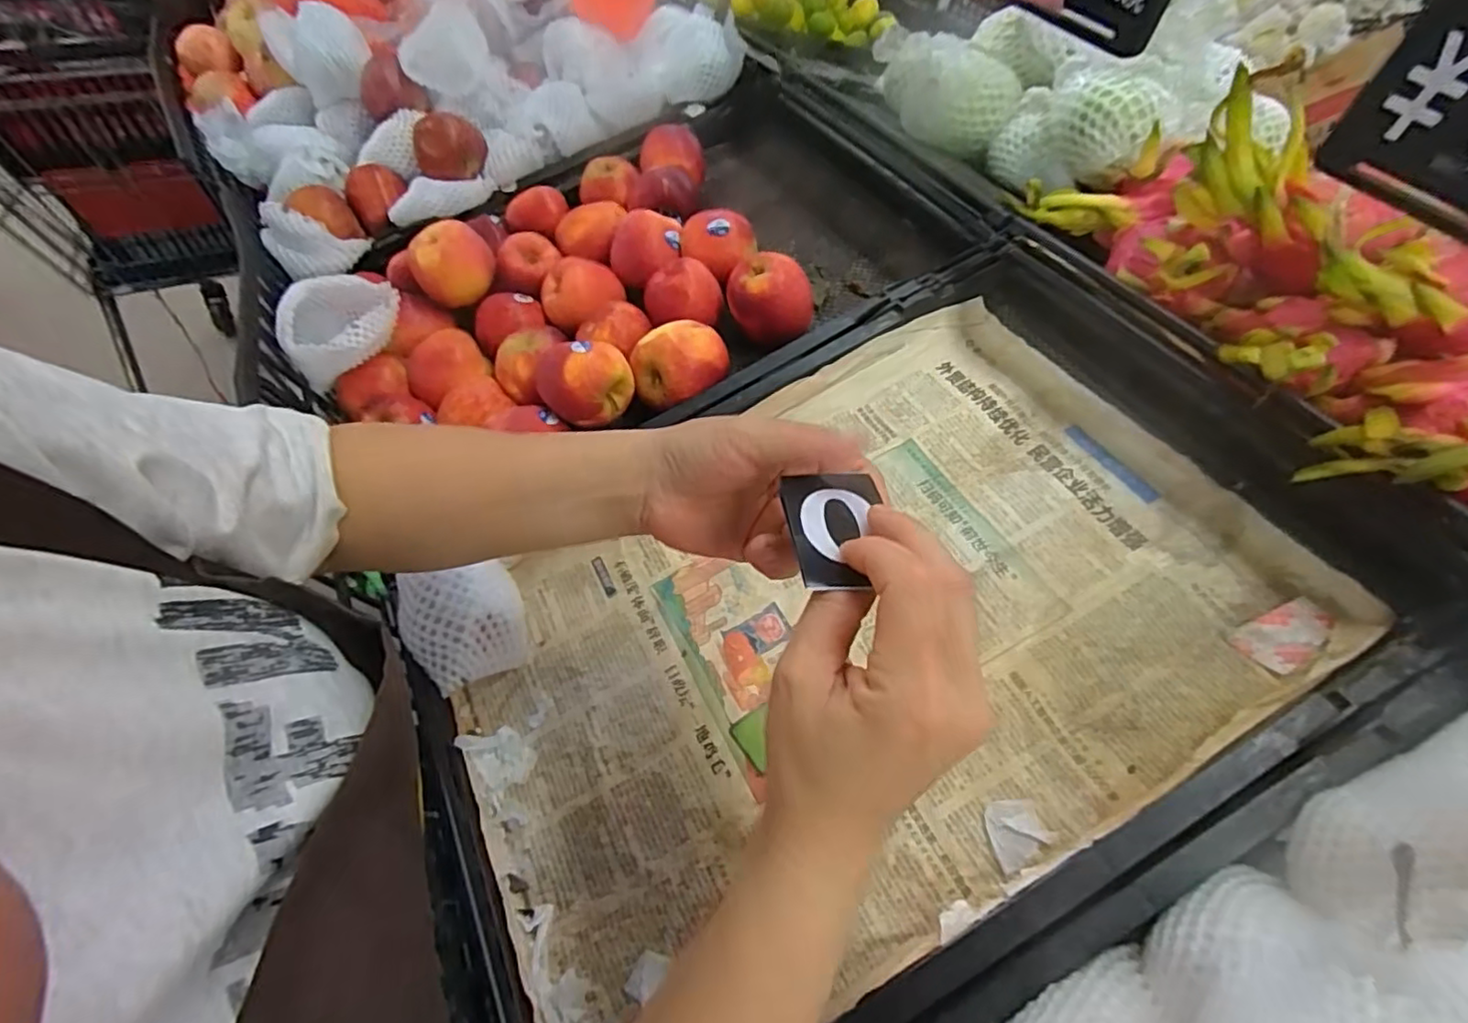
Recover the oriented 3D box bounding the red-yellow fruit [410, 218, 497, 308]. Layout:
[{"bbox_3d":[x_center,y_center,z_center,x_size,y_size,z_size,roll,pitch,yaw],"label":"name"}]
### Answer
[{"bbox_3d":[-0.270,-0.239,0.619,0.075,0.057,0.061,-19,55,-19],"label":"red-yellow fruit"}]

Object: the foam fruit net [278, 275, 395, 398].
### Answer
[{"bbox_3d":[-0.337,-0.162,0.566,0.067,0.069,0.095,2,51,-3],"label":"foam fruit net"}]

